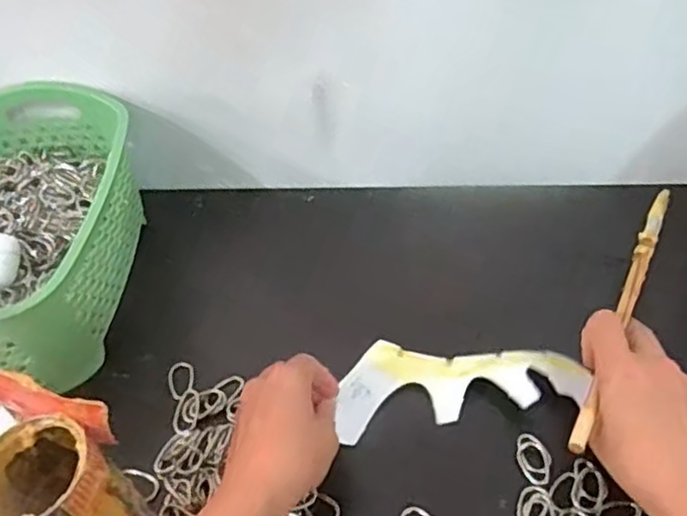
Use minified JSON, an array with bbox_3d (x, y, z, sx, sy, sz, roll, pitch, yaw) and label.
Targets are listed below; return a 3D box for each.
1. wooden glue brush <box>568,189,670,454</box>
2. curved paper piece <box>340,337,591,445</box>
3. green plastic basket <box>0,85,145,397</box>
[{"bbox_3d":[0.202,0.031,0.485,0.013,0.009,0.274,19,47,23],"label":"wooden glue brush"},{"bbox_3d":[0.087,0.092,0.502,0.175,0.010,0.074,-6,47,9],"label":"curved paper piece"},{"bbox_3d":[-0.274,-0.020,0.579,0.192,0.113,0.273,-1,47,8],"label":"green plastic basket"}]

